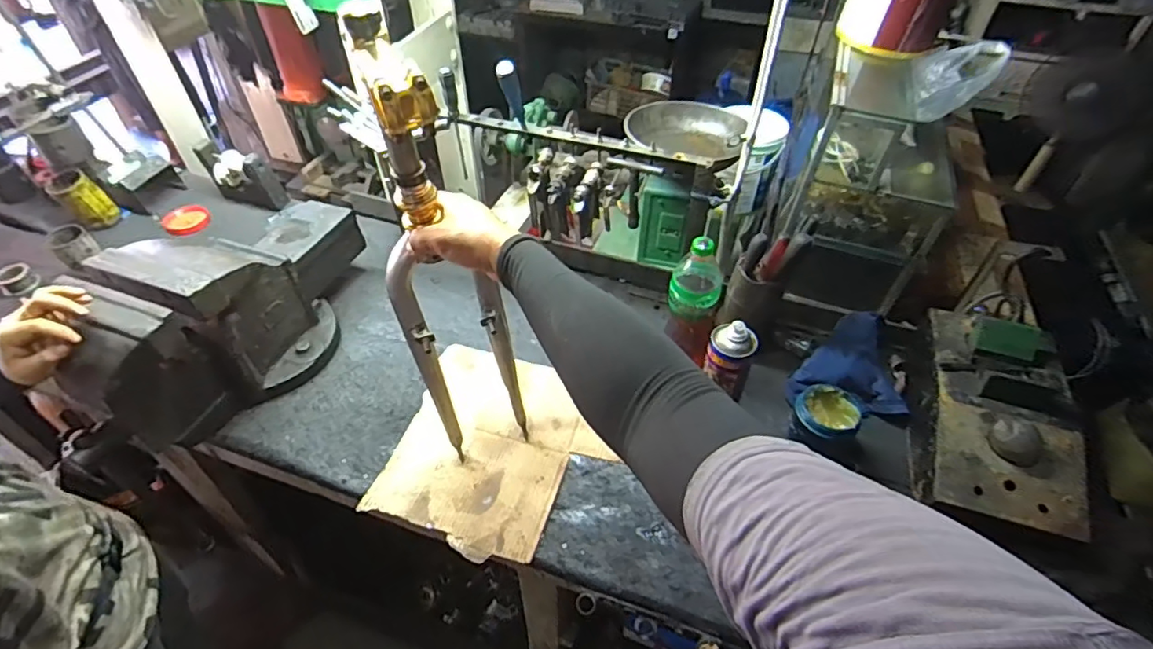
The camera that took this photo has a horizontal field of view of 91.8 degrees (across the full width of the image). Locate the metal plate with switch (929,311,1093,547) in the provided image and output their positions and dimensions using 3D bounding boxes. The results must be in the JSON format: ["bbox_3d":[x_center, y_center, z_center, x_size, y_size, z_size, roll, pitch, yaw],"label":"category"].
[{"bbox_3d":[0.623,0.117,0.816,0.179,0.088,0.334,14,48,12],"label":"metal plate with switch"}]

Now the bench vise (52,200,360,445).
[{"bbox_3d":[-0.551,-0.039,0.938,0.206,0.267,0.514,22,50,19],"label":"bench vise"}]

